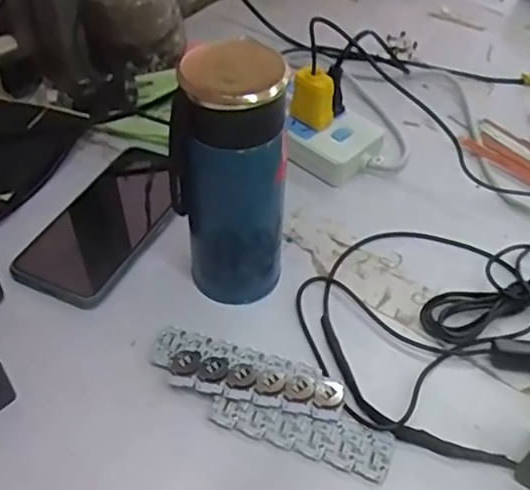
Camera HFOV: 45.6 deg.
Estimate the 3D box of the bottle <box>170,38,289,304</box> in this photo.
[{"bbox_3d":[-0.020,-0.035,0.398,0.054,0.171,0.059,1,47,-1],"label":"bottle"}]

